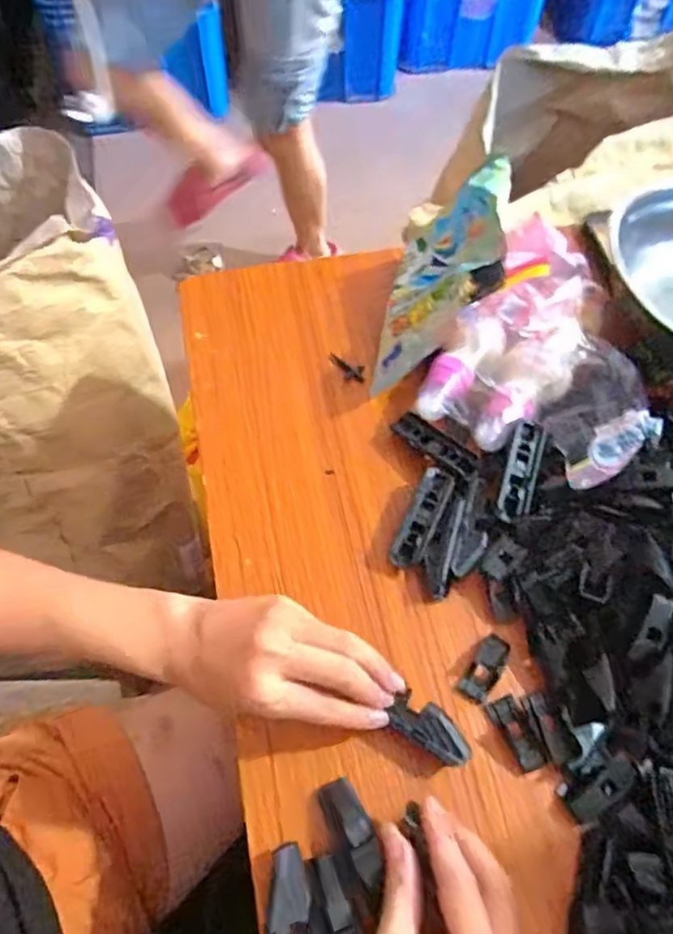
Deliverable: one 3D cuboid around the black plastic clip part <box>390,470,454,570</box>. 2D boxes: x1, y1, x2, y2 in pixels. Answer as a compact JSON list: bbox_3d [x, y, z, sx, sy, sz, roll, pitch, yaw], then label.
[{"bbox_3d":[0.059,0.034,0.425,0.022,0.016,0.073,24,61,12],"label":"black plastic clip part"}]

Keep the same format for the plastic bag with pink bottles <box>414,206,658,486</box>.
[{"bbox_3d":[0.159,-0.083,0.451,0.146,0.068,0.166,29,63,15],"label":"plastic bag with pink bottles"}]

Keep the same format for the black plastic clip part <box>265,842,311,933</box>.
[{"bbox_3d":[-0.024,0.225,0.307,0.020,0.015,0.069,4,59,1],"label":"black plastic clip part"}]

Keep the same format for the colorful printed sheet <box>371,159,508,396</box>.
[{"bbox_3d":[0.077,-0.142,0.473,0.025,0.110,0.154,27,65,-26],"label":"colorful printed sheet"}]

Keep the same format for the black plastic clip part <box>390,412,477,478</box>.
[{"bbox_3d":[0.071,-0.016,0.454,0.019,0.010,0.067,-39,68,-22],"label":"black plastic clip part"}]

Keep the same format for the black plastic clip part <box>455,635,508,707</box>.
[{"bbox_3d":[0.090,0.123,0.386,0.018,0.007,0.041,33,64,17],"label":"black plastic clip part"}]

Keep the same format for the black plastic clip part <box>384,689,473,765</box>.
[{"bbox_3d":[0.055,0.147,0.355,0.047,0.009,0.022,30,63,10],"label":"black plastic clip part"}]

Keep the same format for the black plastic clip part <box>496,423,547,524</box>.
[{"bbox_3d":[0.126,0.001,0.429,0.020,0.016,0.074,16,60,8],"label":"black plastic clip part"}]

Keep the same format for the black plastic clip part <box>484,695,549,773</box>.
[{"bbox_3d":[0.105,0.155,0.368,0.017,0.005,0.041,-23,63,-15],"label":"black plastic clip part"}]

